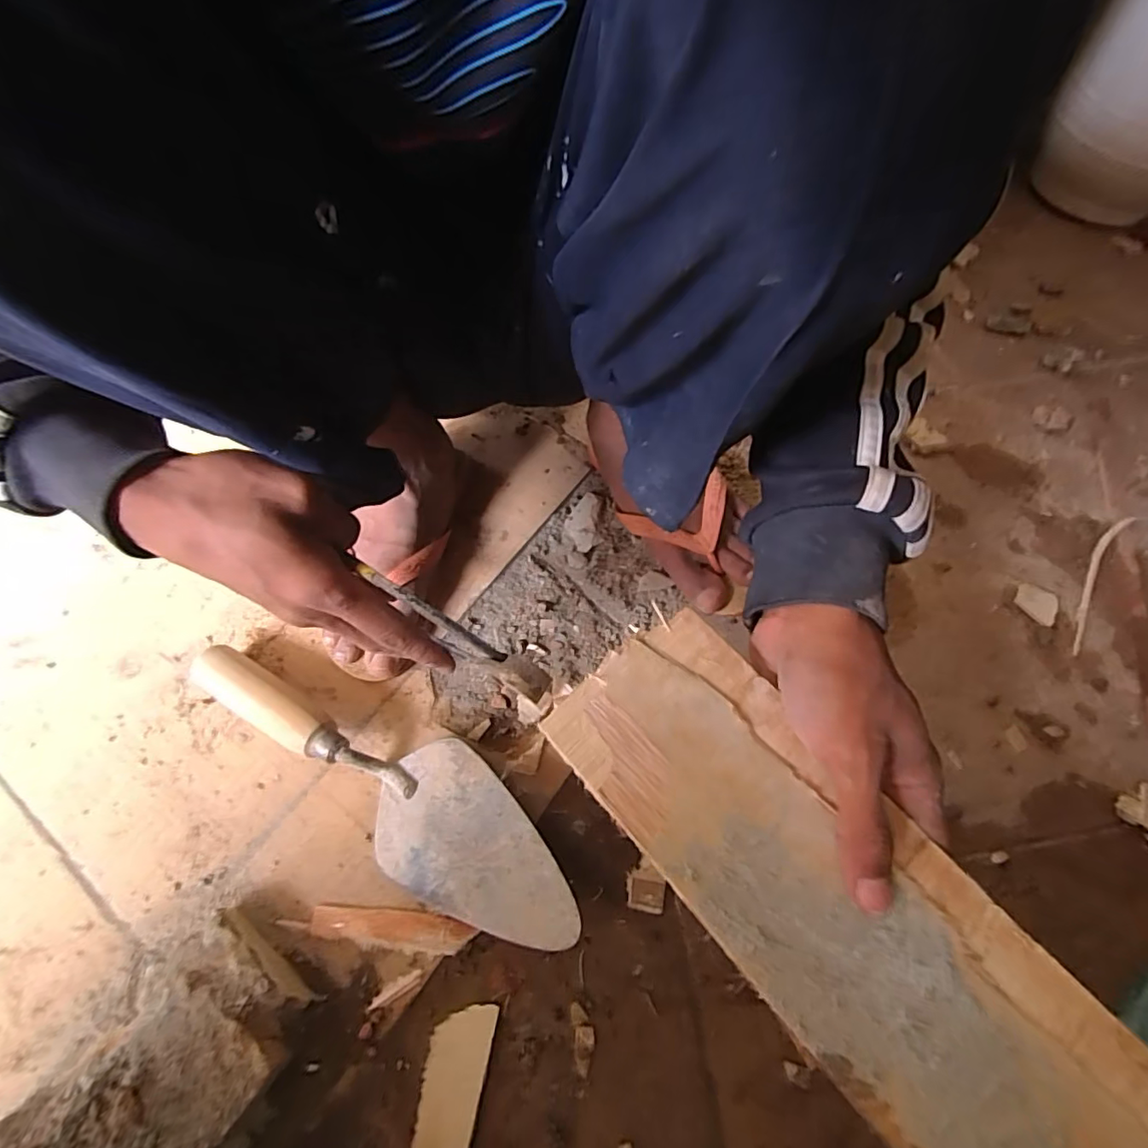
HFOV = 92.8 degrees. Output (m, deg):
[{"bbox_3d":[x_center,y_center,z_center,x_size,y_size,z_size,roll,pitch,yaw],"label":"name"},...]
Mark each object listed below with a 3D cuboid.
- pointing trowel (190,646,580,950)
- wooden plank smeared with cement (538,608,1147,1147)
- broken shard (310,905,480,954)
[{"bbox_3d":[-0.137,0.134,0.369,0.323,0.051,0.089,26,66,16],"label":"pointing trowel"},{"bbox_3d":[0.101,0.126,0.211,0.086,0.008,0.251,-40,73,-16],"label":"wooden plank smeared with cement"},{"bbox_3d":[-0.116,0.224,0.348,0.103,0.004,0.019,5,62,6],"label":"broken shard"}]

